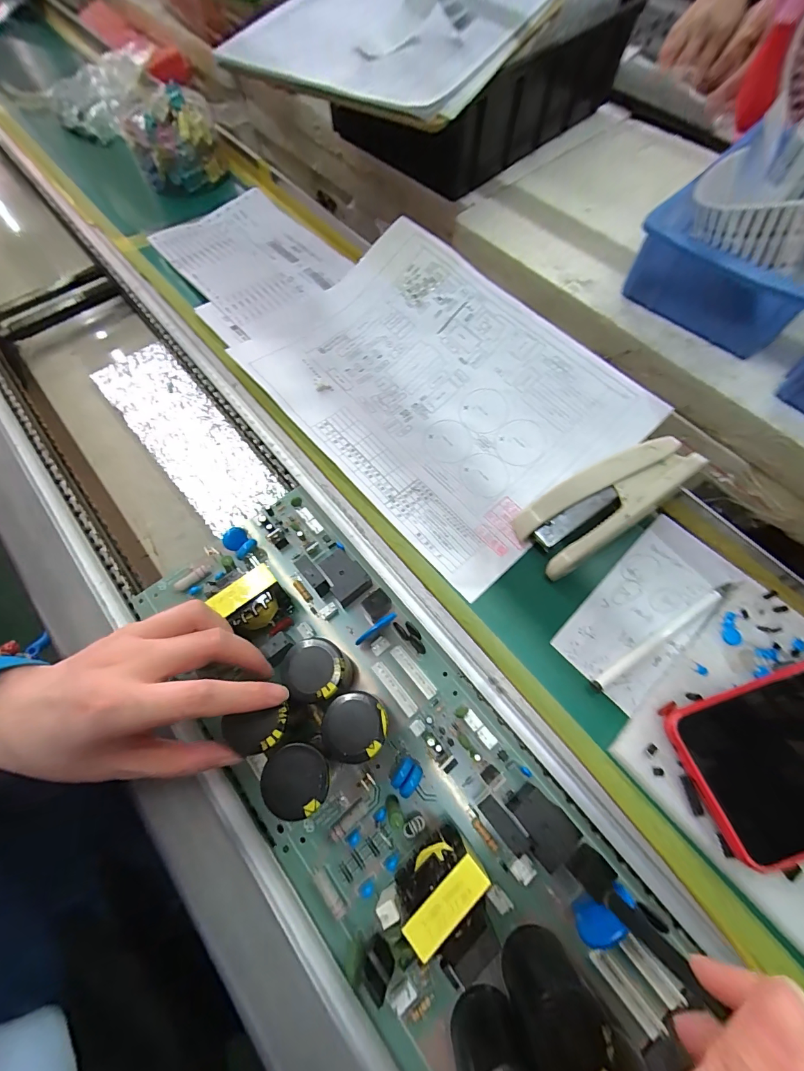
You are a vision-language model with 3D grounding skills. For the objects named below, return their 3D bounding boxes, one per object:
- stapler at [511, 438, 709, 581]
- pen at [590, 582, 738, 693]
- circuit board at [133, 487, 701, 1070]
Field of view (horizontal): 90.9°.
[{"bbox_3d":[0.139,-0.020,0.272,0.115,0.031,0.050,-32,72,9],"label":"stapler"},{"bbox_3d":[0.176,0.064,0.261,0.129,0.009,0.009,-30,71,-12],"label":"pen"},{"bbox_3d":[-0.013,0.129,0.222,0.137,0.062,0.367,-34,72,-9],"label":"circuit board"}]

